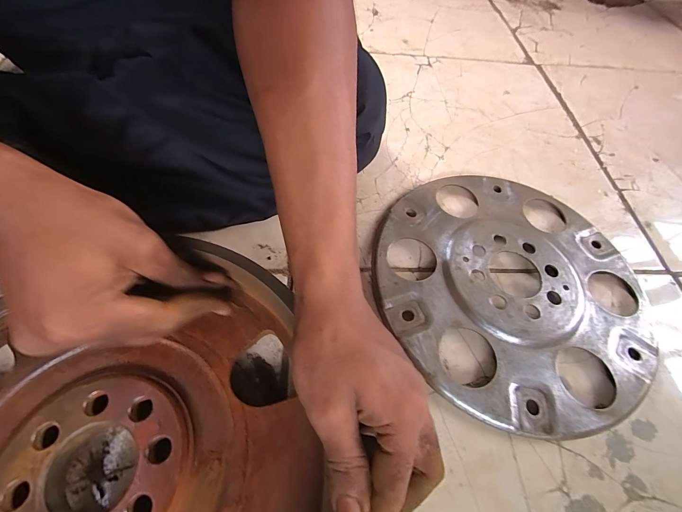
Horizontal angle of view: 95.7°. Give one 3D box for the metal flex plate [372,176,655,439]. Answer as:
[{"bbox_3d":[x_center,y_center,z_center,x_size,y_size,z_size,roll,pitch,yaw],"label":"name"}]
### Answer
[{"bbox_3d":[0.154,0.023,0.297,0.244,0.014,0.249,2,59,-3],"label":"metal flex plate"}]

